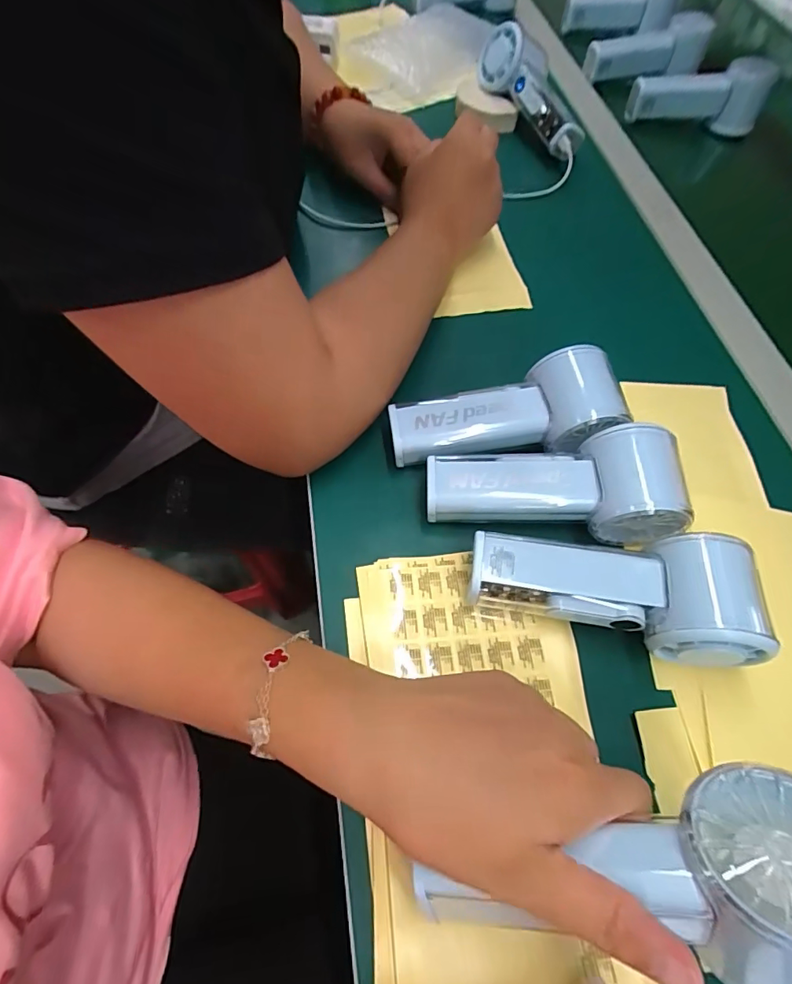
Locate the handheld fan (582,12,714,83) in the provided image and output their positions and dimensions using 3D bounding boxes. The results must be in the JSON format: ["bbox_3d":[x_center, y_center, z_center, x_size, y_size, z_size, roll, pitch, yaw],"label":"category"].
[{"bbox_3d":[0.304,-0.544,0.593,0.145,0.063,0.044,-1,62,-3],"label":"handheld fan"}]

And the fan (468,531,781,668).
[{"bbox_3d":[0.114,0.055,0.260,0.146,0.057,0.065,10,62,0],"label":"fan"}]

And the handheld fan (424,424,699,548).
[{"bbox_3d":[0.093,-0.005,0.291,0.149,0.052,0.059,6,63,-2],"label":"handheld fan"}]

